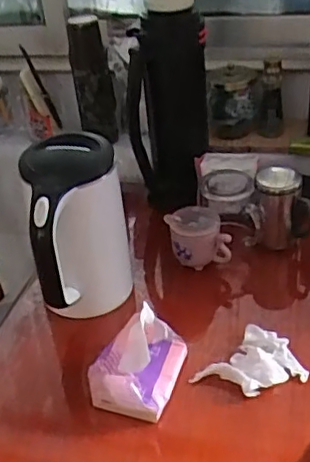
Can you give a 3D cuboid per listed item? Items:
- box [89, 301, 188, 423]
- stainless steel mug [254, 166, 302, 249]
[{"bbox_3d":[-0.018,0.162,0.761,0.090,0.111,0.127,7,37,19],"label":"box"},{"bbox_3d":[0.204,-0.044,0.999,0.075,0.113,0.092,-1,35,8],"label":"stainless steel mug"}]

